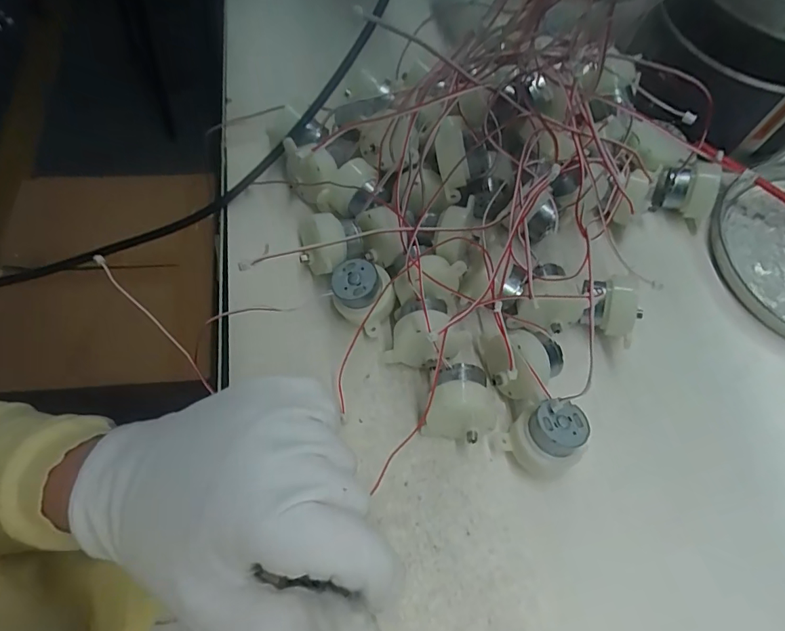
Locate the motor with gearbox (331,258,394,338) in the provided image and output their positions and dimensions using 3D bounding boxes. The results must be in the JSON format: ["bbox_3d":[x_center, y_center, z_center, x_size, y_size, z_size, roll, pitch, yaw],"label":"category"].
[{"bbox_3d":[-0.015,-0.008,0.247,0.030,0.033,0.030,1,66,-2],"label":"motor with gearbox"}]

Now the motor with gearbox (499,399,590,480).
[{"bbox_3d":[0.072,0.057,0.221,0.033,0.031,0.033,1,66,-2],"label":"motor with gearbox"}]

